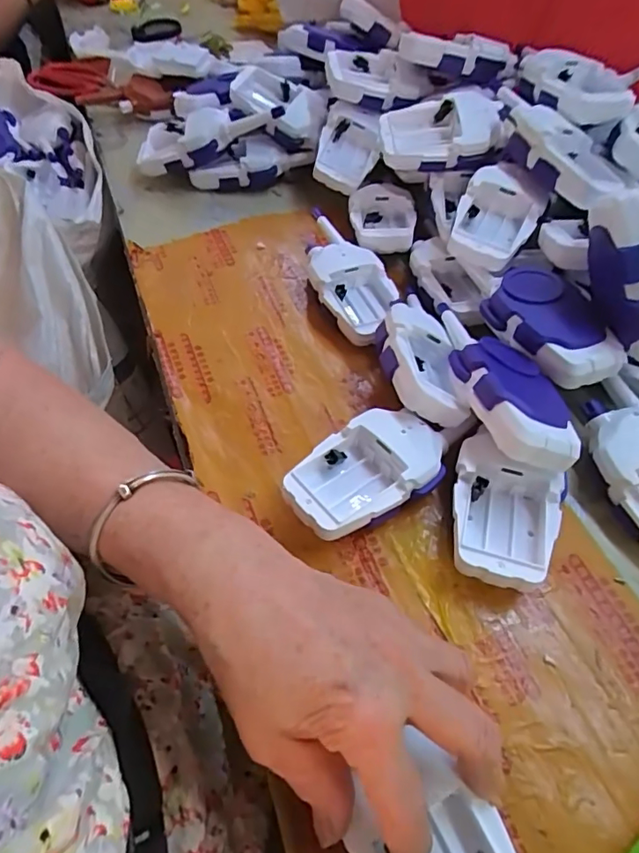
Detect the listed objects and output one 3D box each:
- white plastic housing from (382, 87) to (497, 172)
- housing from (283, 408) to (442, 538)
[{"bbox_3d":[0.107,-0.265,0.474,0.102,0.041,0.064,-6,54,0],"label":"white plastic housing"},{"bbox_3d":[0.031,0.032,0.340,0.104,0.037,0.061,-32,60,-21],"label":"housing"}]

